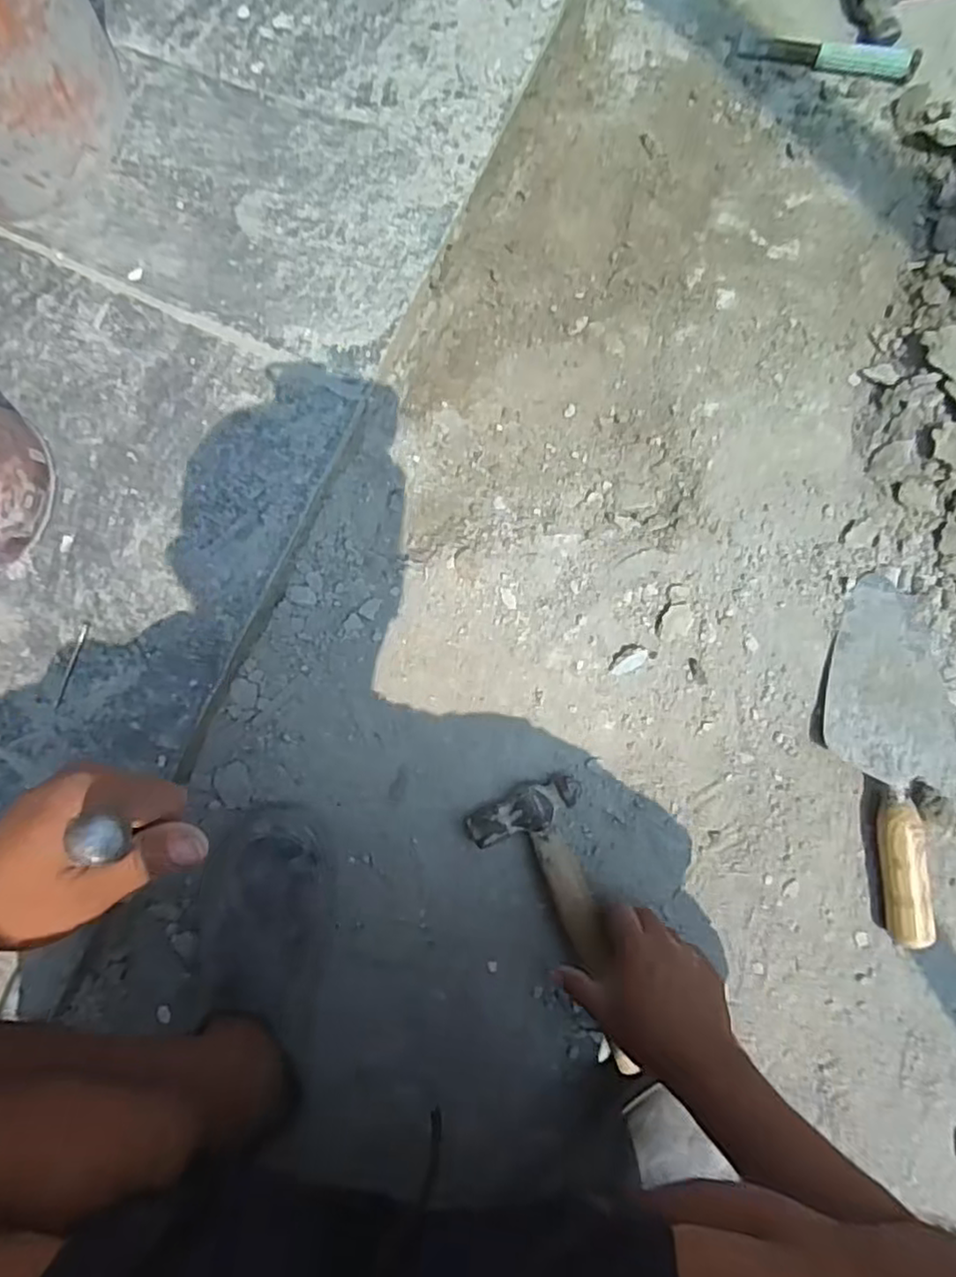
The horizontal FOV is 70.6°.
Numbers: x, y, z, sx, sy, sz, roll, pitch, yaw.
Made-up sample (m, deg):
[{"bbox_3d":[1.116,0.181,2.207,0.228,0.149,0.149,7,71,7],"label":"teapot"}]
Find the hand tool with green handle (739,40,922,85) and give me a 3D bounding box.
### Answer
[{"bbox_3d":[0.319,-0.529,0.615,0.153,0.014,0.017,12,88,10],"label":"hand tool with green handle"}]

